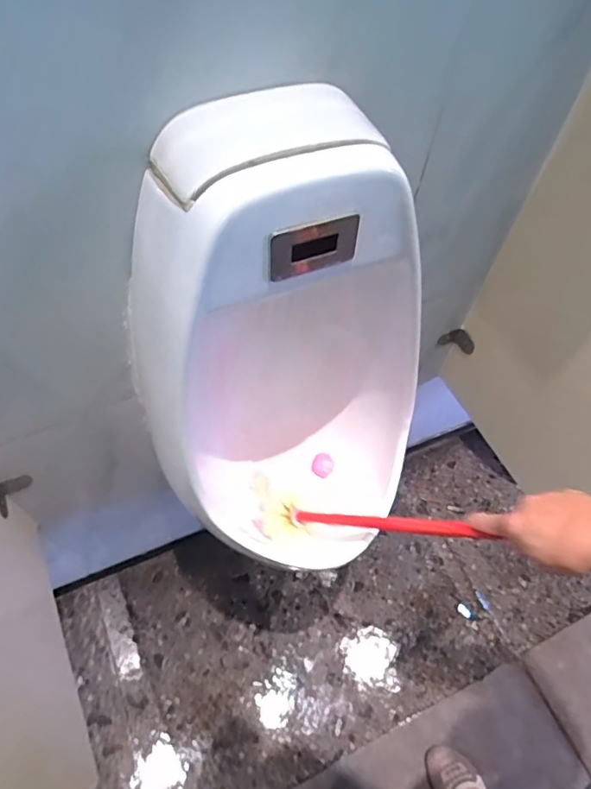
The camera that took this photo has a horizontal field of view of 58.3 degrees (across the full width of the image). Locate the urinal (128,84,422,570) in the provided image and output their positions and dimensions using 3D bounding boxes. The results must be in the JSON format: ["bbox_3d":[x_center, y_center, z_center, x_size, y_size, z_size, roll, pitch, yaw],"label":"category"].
[{"bbox_3d":[0.006,0.005,0.605,0.287,0.542,0.294,-24,64,-16],"label":"urinal"}]

